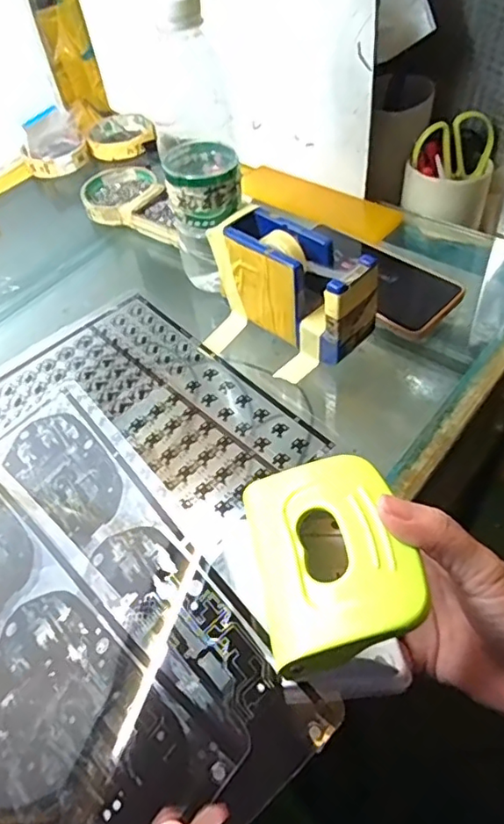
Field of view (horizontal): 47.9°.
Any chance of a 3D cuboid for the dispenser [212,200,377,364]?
[{"bbox_3d":[0.031,-0.101,0.456,0.138,0.079,0.051,34,63,30],"label":"dispenser"}]

